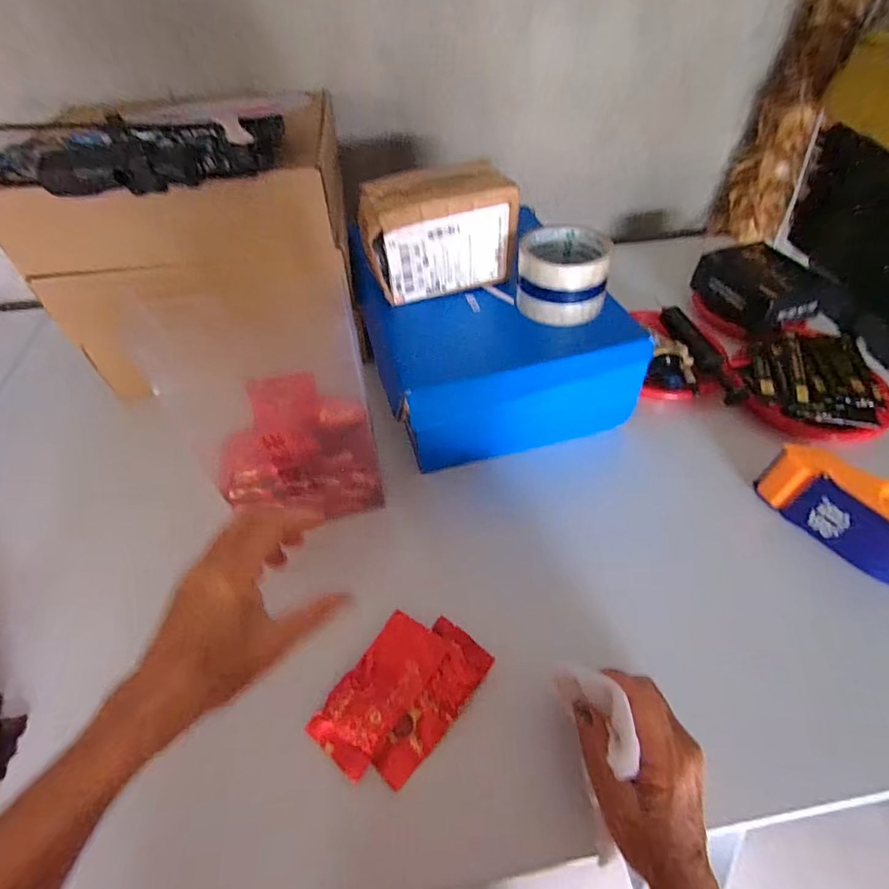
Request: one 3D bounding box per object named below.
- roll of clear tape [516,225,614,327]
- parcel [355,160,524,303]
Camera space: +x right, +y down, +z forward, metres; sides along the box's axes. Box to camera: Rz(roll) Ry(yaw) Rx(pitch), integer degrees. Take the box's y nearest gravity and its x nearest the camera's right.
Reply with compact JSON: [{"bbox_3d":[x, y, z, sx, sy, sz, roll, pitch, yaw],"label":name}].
[{"bbox_3d":[0.118,-0.170,0.488,0.088,0.060,0.086,-1,50,1],"label":"roll of clear tape"},{"bbox_3d":[-0.009,-0.218,0.502,0.148,0.097,0.070,-17,51,-12],"label":"parcel"}]

